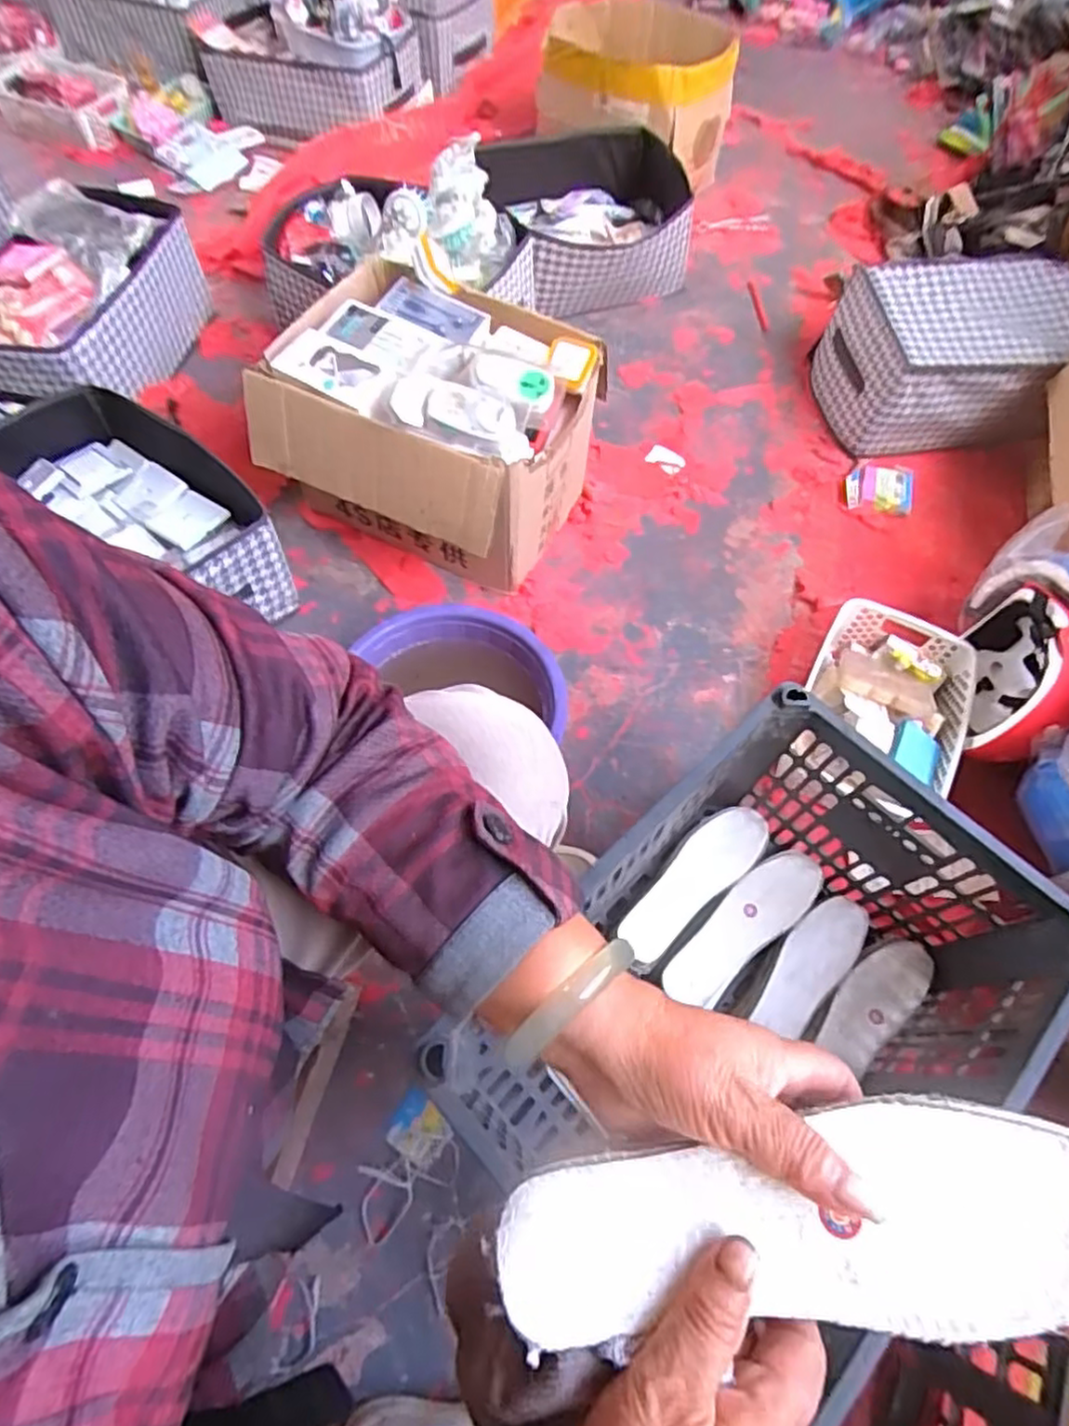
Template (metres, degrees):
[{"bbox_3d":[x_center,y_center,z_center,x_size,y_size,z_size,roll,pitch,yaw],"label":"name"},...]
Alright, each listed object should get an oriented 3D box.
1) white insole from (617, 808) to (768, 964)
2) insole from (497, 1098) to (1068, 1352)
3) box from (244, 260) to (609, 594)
[{"bbox_3d":[0.192,0.198,0.801,0.068,0.011,0.224,39,69,21],"label":"white insole"},{"bbox_3d":[0.104,0.195,0.262,0.232,0.012,0.069,-7,54,7],"label":"insole"},{"bbox_3d":[-0.150,-0.405,1.004,0.408,0.296,0.338,24,64,11],"label":"box"}]

